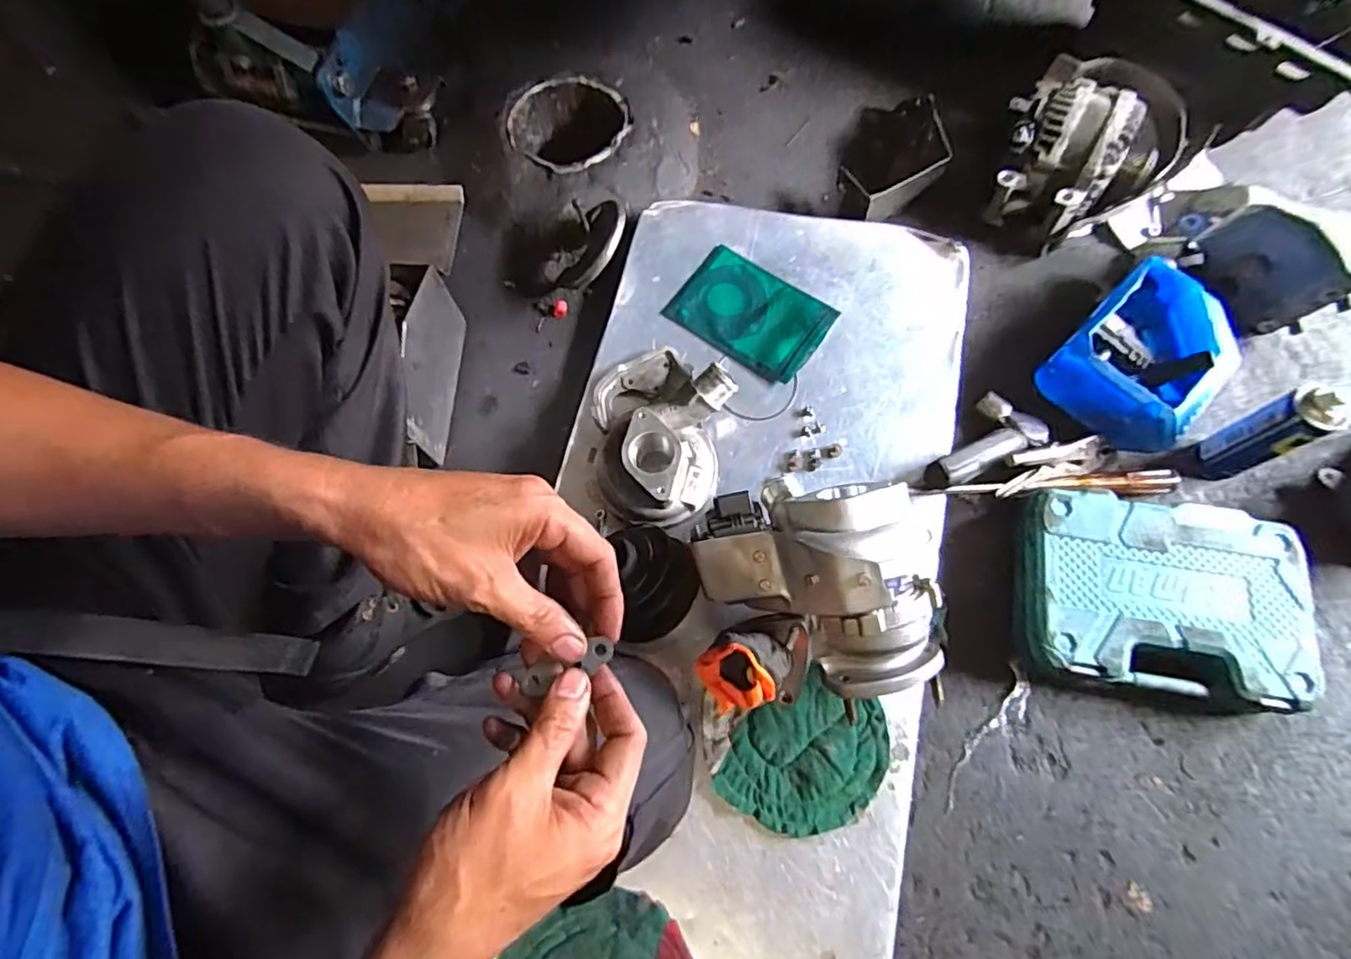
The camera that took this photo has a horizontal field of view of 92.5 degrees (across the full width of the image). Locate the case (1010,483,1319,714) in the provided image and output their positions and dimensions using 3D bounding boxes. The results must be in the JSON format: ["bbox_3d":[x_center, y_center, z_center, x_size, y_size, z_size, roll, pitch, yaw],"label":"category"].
[{"bbox_3d":[0.495,0.124,0.681,0.276,0.075,0.201,8,71,3],"label":"case"}]

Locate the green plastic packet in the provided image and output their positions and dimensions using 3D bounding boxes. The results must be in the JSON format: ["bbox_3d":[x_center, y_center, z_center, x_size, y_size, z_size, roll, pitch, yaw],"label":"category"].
[{"bbox_3d":[0.095,-0.208,0.806,0.188,0.011,0.123,32,81,11],"label":"green plastic packet"}]

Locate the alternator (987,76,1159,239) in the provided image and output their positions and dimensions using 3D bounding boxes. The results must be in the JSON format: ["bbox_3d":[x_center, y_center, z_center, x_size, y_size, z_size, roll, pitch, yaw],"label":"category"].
[{"bbox_3d":[0.503,-0.411,0.822,0.180,0.121,0.159,25,73,13],"label":"alternator"}]

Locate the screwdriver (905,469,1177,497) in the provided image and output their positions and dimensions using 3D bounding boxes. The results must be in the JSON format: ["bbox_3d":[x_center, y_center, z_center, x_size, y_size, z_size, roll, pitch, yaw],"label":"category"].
[{"bbox_3d":[0.416,0.005,0.726,0.297,0.029,0.024,-2,70,0],"label":"screwdriver"}]

